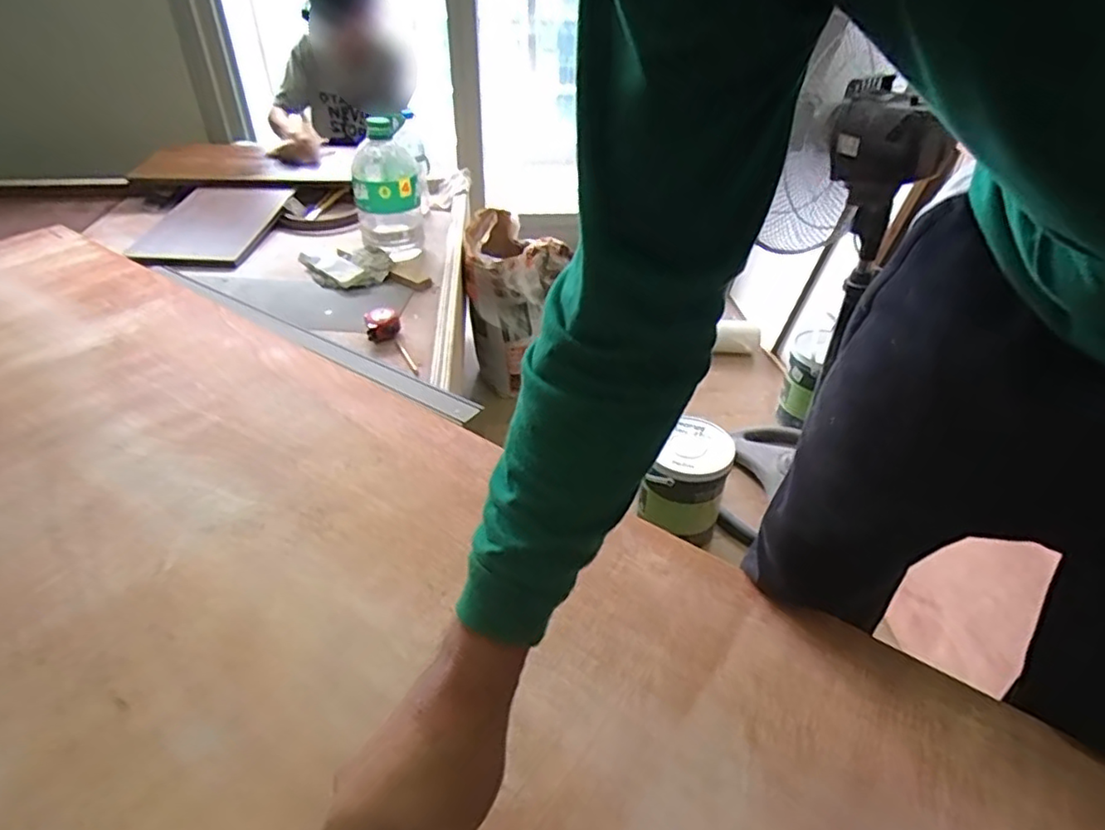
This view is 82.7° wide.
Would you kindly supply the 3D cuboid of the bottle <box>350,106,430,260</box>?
[{"bbox_3d":[-0.375,-0.533,1.453,0.161,0.269,0.180,-10,37,-14],"label":"bottle"}]

